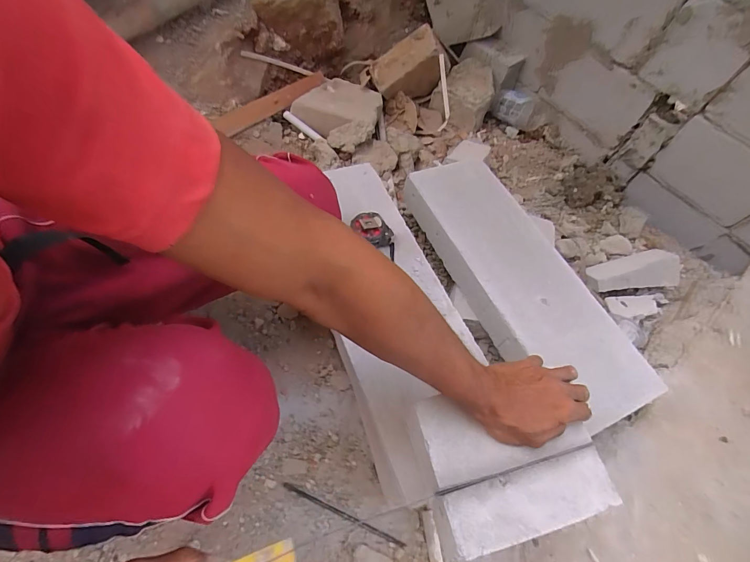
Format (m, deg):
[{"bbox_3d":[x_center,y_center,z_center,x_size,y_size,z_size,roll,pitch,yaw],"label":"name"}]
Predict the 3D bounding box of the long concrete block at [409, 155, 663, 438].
[{"bbox_3d":[0.276,-0.013,0.741,0.202,0.071,0.589,-21,64,-15],"label":"long concrete block"}]

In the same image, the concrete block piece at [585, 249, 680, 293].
[{"bbox_3d":[0.616,-0.012,0.913,0.198,0.070,0.087,-16,18,6],"label":"concrete block piece"}]

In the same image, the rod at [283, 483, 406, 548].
[{"bbox_3d":[-0.048,0.360,0.580,0.202,0.010,0.008,22,69,9],"label":"rod"}]

